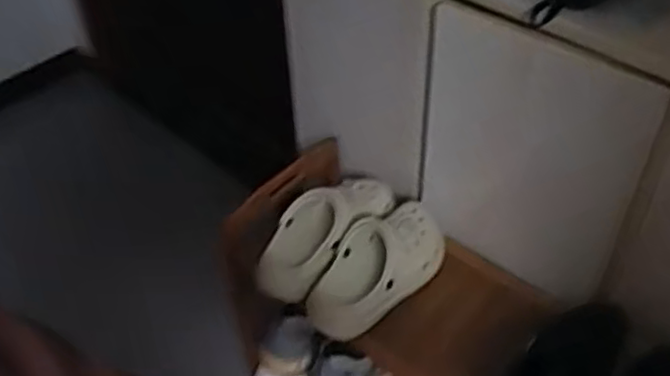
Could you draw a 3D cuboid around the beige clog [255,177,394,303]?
[{"bbox_3d":[-0.017,0.059,0.967,0.220,0.090,0.085,-44,55,-9],"label":"beige clog"}]

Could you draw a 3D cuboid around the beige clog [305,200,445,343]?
[{"bbox_3d":[0.060,0.108,0.950,0.194,0.123,0.089,-32,51,-26],"label":"beige clog"}]

